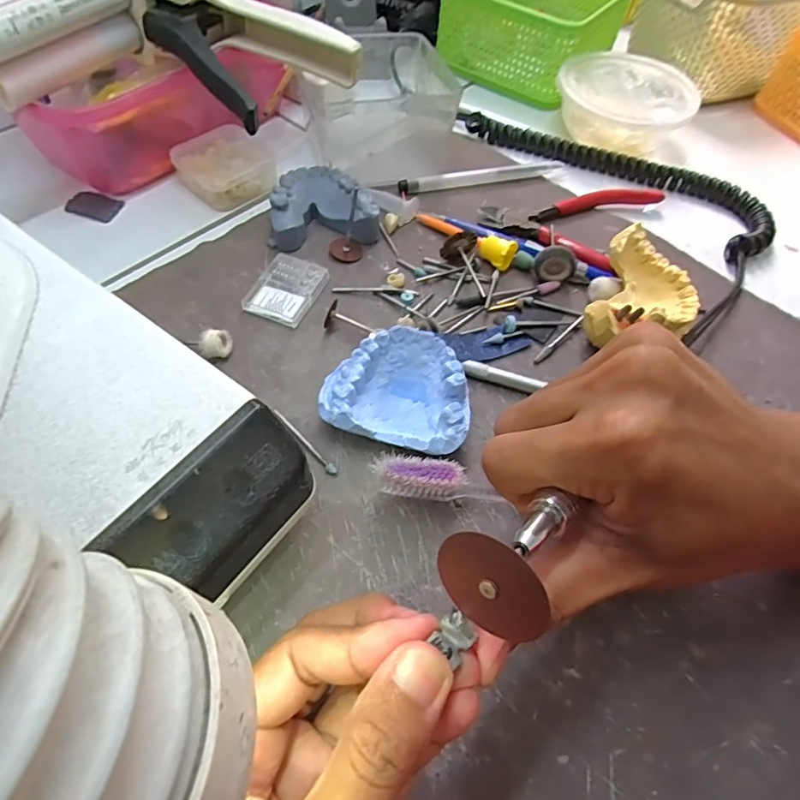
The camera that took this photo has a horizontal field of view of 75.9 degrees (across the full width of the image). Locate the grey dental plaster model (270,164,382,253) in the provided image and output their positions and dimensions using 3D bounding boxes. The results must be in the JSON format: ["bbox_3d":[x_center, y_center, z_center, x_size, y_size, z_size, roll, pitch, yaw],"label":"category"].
[{"bbox_3d":[-0.048,-0.123,0.327,0.064,0.025,0.053,-5,57,-9],"label":"grey dental plaster model"}]

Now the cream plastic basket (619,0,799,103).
[{"bbox_3d":[0.305,-0.343,0.454,0.182,0.081,0.111,-26,63,-21],"label":"cream plastic basket"}]

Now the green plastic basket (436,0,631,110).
[{"bbox_3d":[0.119,-0.338,0.457,0.131,0.058,0.136,33,61,16],"label":"green plastic basket"}]

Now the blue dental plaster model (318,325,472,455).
[{"bbox_3d":[0.001,-0.004,0.249,0.067,0.028,0.056,17,57,5],"label":"blue dental plaster model"}]

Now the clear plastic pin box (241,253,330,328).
[{"bbox_3d":[-0.066,-0.065,0.299,0.035,0.005,0.048,20,57,7],"label":"clear plastic pin box"}]

